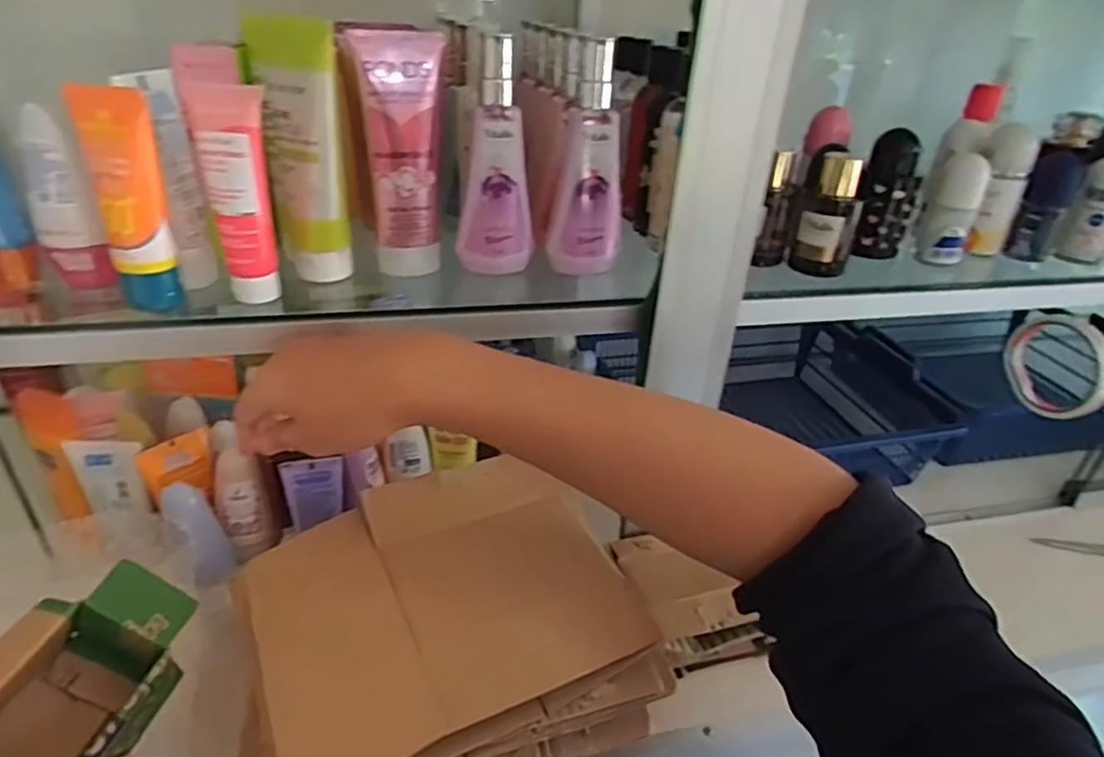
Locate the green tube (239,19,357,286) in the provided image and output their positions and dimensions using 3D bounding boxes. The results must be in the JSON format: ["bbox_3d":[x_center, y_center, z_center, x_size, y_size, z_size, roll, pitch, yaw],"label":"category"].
[{"bbox_3d":[-0.162,-0.146,0.434,0.045,0.158,0.037,-11,36,-22],"label":"green tube"}]

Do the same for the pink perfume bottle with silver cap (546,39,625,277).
[{"bbox_3d":[0.030,-0.154,0.474,0.051,0.151,0.039,6,33,3],"label":"pink perfume bottle with silver cap"}]

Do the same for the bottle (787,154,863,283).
[{"bbox_3d":[0.213,-0.122,0.510,0.044,0.094,0.032,18,35,19],"label":"bottle"}]

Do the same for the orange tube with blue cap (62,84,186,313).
[{"bbox_3d":[-0.250,-0.105,0.394,0.036,0.125,0.038,-17,39,-30],"label":"orange tube with blue cap"}]

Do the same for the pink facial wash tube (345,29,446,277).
[{"bbox_3d":[-0.101,-0.150,0.454,0.054,0.153,0.029,-3,33,-12],"label":"pink facial wash tube"}]

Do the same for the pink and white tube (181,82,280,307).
[{"bbox_3d":[-0.189,-0.110,0.402,0.037,0.126,0.026,-14,37,-26],"label":"pink and white tube"}]

